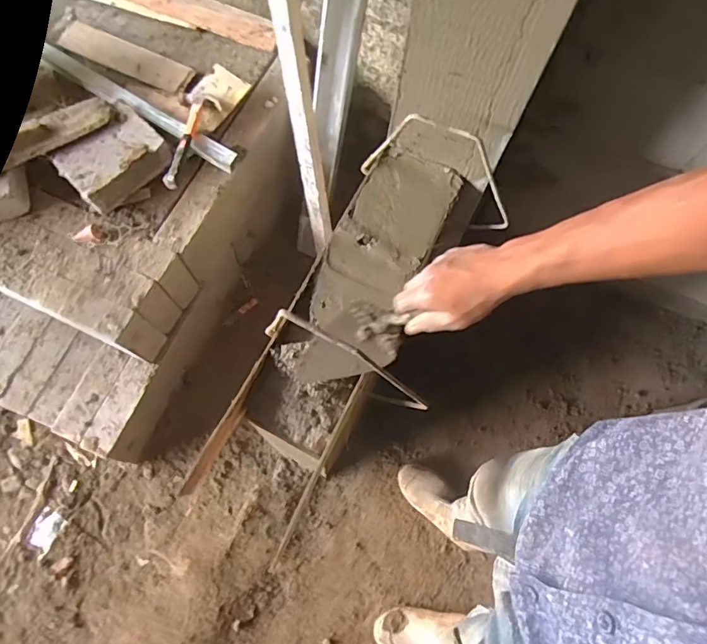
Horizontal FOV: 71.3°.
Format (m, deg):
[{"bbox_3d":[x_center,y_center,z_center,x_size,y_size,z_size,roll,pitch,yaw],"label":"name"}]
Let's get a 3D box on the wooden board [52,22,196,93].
[{"bbox_3d":[-0.551,-0.639,1.193,0.328,0.022,0.084,24,72,5],"label":"wooden board"}]

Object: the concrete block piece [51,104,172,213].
[{"bbox_3d":[-0.517,-0.346,1.074,0.145,0.082,0.205,44,74,11],"label":"concrete block piece"}]

